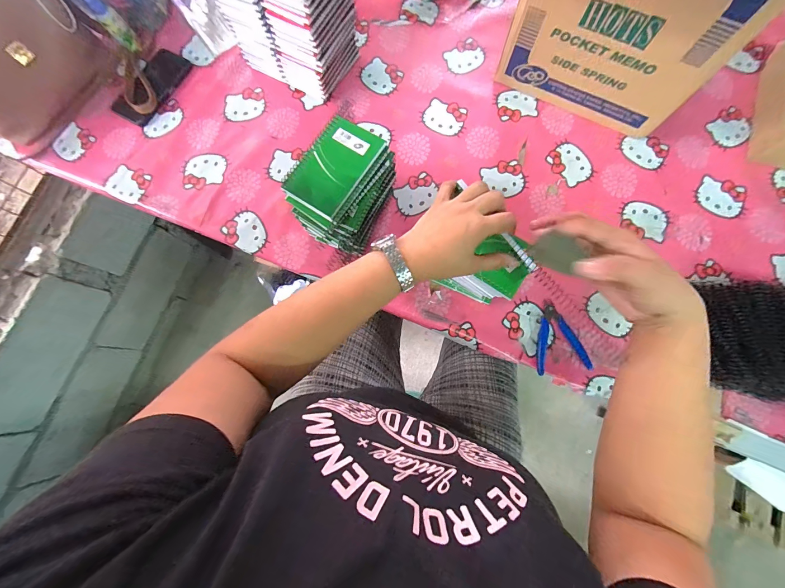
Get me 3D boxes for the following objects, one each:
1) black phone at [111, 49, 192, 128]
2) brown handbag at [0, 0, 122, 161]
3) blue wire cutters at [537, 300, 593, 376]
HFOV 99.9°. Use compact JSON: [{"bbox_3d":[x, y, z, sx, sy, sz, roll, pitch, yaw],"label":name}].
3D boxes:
[{"bbox_3d":[-0.474,-0.410,0.650,0.079,0.016,0.165,27,80,7],"label":"black phone"},{"bbox_3d":[-0.646,-0.399,0.580,0.129,0.154,0.284,20,80,5],"label":"brown handbag"},{"bbox_3d":[0.280,0.075,0.535,0.084,0.007,0.118,9,79,3],"label":"blue wire cutters"}]

